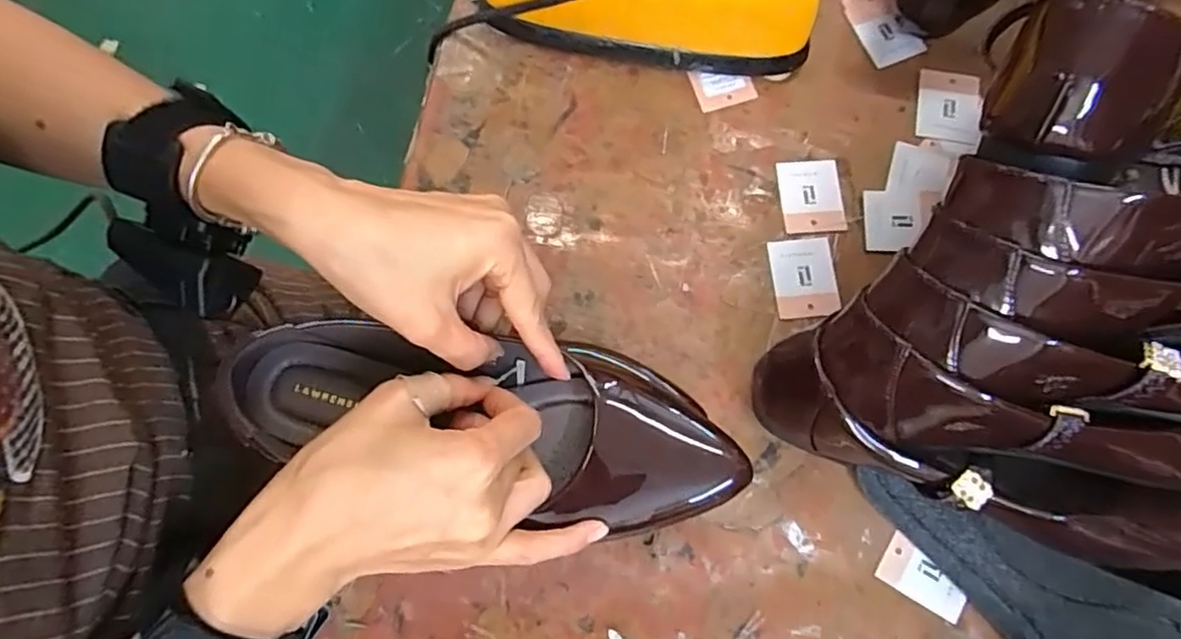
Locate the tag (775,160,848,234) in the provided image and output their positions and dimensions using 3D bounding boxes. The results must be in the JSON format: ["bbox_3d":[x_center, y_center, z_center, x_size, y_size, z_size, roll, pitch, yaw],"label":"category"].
[{"bbox_3d":[0.142,-0.079,0.409,0.041,0.004,0.048,-4,78,-2],"label":"tag"}]

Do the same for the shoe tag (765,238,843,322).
[{"bbox_3d":[0.134,-0.025,0.398,0.040,0.004,0.049,-6,78,-2],"label":"shoe tag"}]

